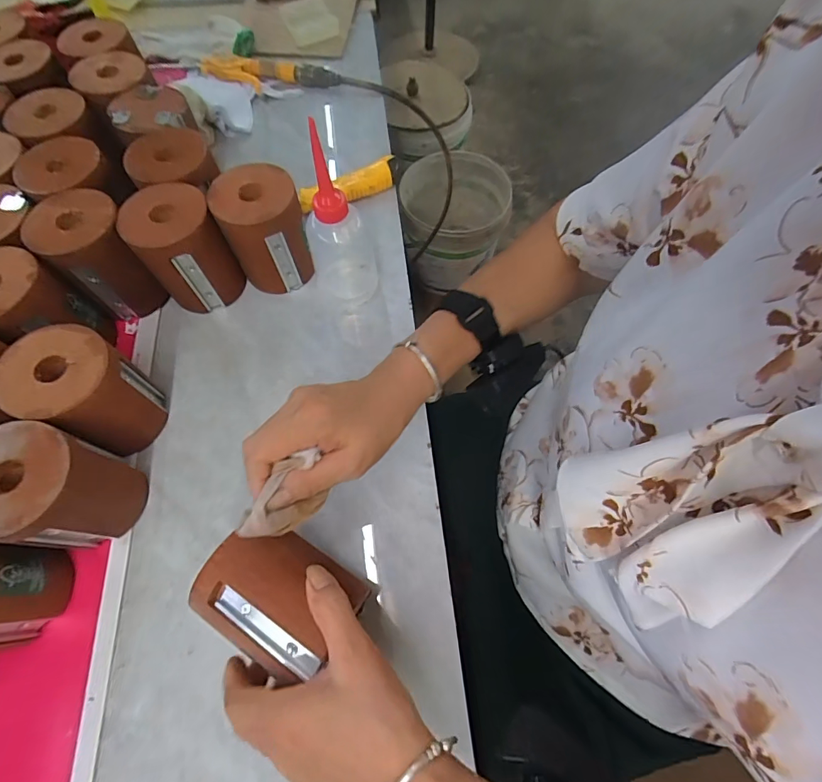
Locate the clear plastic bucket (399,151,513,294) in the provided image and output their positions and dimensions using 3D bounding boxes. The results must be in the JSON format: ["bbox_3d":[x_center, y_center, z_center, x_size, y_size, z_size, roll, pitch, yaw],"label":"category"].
[{"bbox_3d":[0.129,-0.485,1.281,0.294,0.280,0.323,2,66,2],"label":"clear plastic bucket"}]

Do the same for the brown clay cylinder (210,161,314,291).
[{"bbox_3d":[-0.143,-0.158,0.433,0.076,0.105,0.078,-18,66,-7],"label":"brown clay cylinder"}]

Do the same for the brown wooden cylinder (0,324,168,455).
[{"bbox_3d":[-0.265,0.005,0.362,0.068,0.107,0.074,-1,66,1],"label":"brown wooden cylinder"}]

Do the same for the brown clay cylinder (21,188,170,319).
[{"bbox_3d":[-0.297,-0.127,0.423,0.077,0.106,0.086,-33,69,-12],"label":"brown clay cylinder"}]

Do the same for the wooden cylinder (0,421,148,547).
[{"bbox_3d":[-0.265,0.079,0.329,0.079,0.107,0.079,6,66,4],"label":"wooden cylinder"}]

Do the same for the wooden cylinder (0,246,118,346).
[{"bbox_3d":[-0.341,-0.065,0.388,0.079,0.095,0.075,-1,66,1],"label":"wooden cylinder"}]

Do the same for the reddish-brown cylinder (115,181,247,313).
[{"bbox_3d":[-0.221,-0.138,0.427,0.079,0.104,0.082,-26,67,-10],"label":"reddish-brown cylinder"}]

